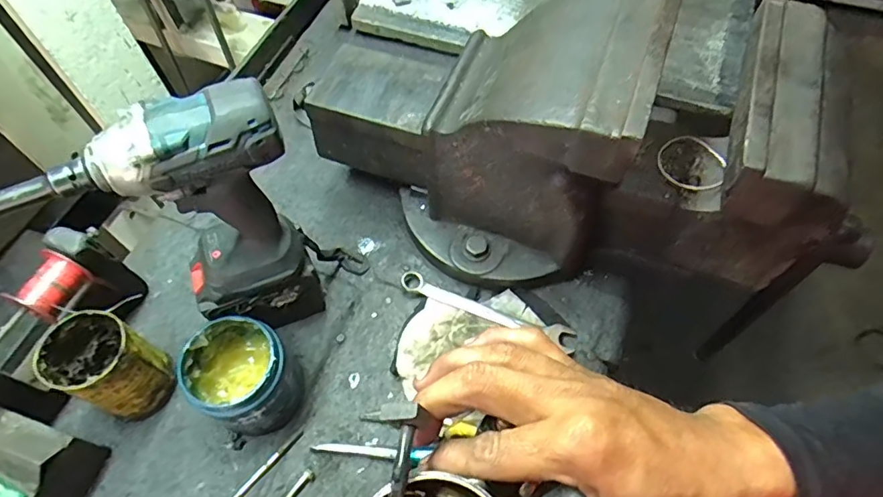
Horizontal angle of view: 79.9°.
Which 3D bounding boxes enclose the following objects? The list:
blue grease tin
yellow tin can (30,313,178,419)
[{"bbox_3d":[-0.189,0.127,0.512,0.089,0.101,0.095,-40,67,-20],"label":"blue grease tin"},{"bbox_3d":[-0.319,0.117,0.516,0.074,0.114,0.071,0,60,1],"label":"yellow tin can"}]

